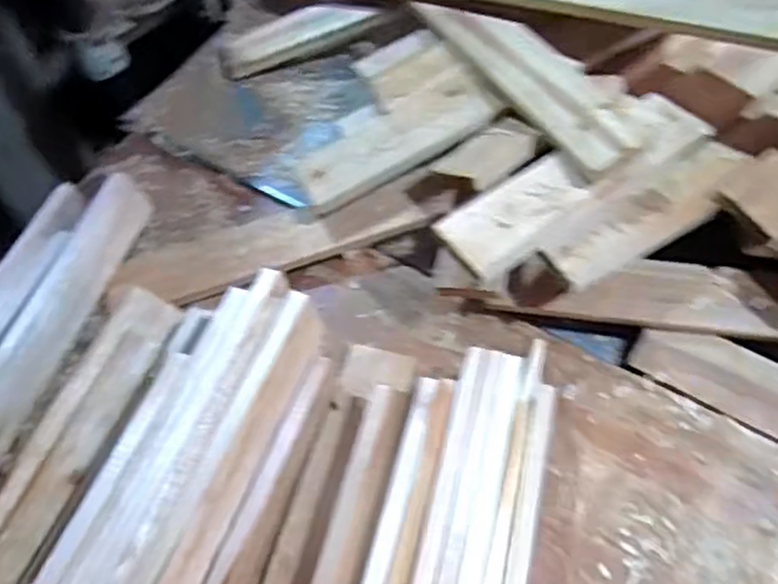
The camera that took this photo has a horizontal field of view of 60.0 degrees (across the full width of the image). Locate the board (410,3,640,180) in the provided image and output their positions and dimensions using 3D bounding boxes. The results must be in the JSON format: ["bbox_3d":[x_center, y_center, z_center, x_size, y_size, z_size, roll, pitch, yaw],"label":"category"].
[{"bbox_3d":[0.129,-0.212,0.639,0.072,0.018,0.290,-32,54,1],"label":"board"}]

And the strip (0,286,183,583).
[{"bbox_3d":[-0.311,0.215,0.512,0.056,0.021,0.501,20,65,12],"label":"strip"}]

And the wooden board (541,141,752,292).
[{"bbox_3d":[0.226,-0.072,0.582,0.204,0.018,0.059,-31,65,-15],"label":"wooden board"}]

